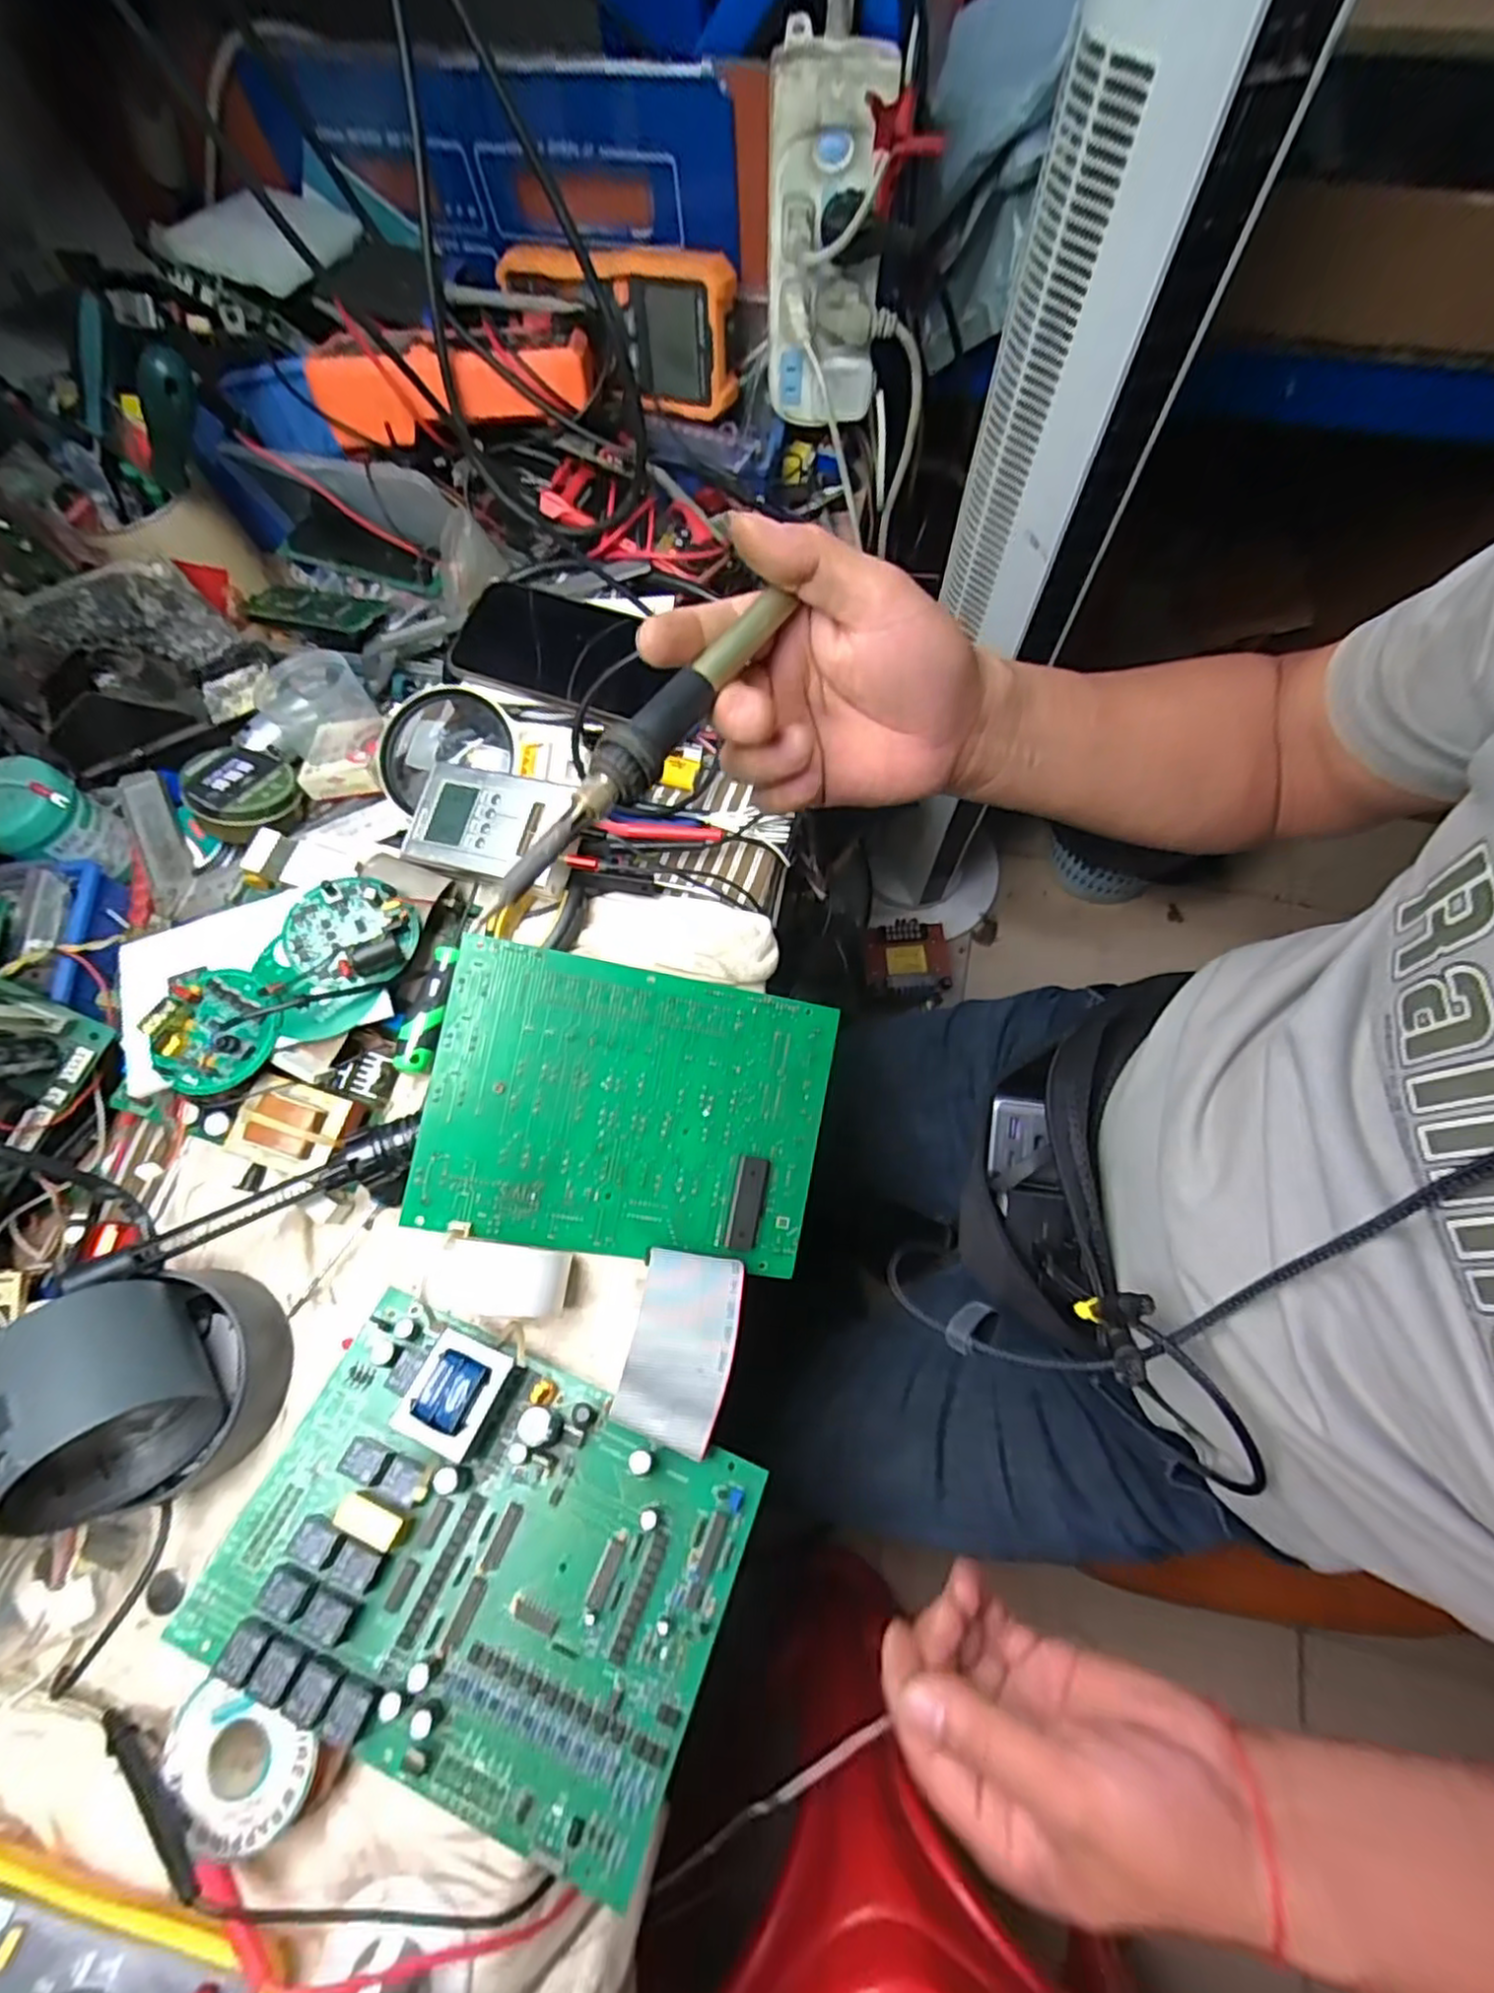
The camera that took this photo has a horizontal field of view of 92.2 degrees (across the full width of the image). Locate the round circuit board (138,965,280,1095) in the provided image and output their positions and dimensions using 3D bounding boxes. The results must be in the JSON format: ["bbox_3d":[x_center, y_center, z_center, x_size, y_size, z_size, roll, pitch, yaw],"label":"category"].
[{"bbox_3d":[-0.305,0.017,0.406,0.073,0.027,0.069,-1,70,2],"label":"round circuit board"}]

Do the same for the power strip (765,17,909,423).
[{"bbox_3d":[0.051,-0.485,0.480,0.079,0.177,0.055,10,71,6],"label":"power strip"}]

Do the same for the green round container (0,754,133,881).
[{"bbox_3d":[-0.458,-0.118,0.479,0.051,0.070,0.062,-25,71,-7],"label":"green round container"}]

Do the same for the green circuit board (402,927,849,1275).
[{"bbox_3d":[-0.063,0.064,0.407,0.217,0.010,0.158,12,85,-11],"label":"green circuit board"}]

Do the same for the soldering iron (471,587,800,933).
[{"bbox_3d":[-0.034,-0.088,0.249,0.017,0.016,0.163,32,72,13],"label":"soldering iron"}]

